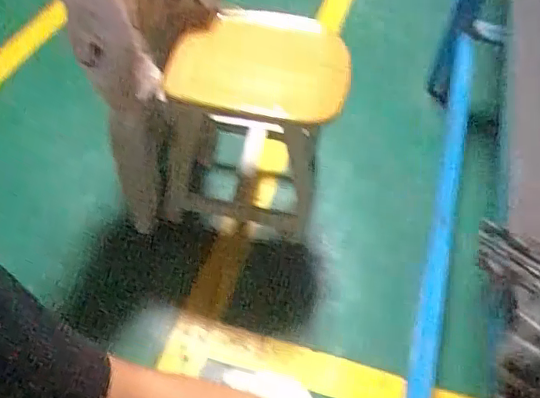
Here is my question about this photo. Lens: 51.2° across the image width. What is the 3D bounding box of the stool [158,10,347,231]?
[{"bbox_3d":[-0.039,-0.147,1.346,0.365,0.469,0.343,3,50,-4],"label":"stool"}]

